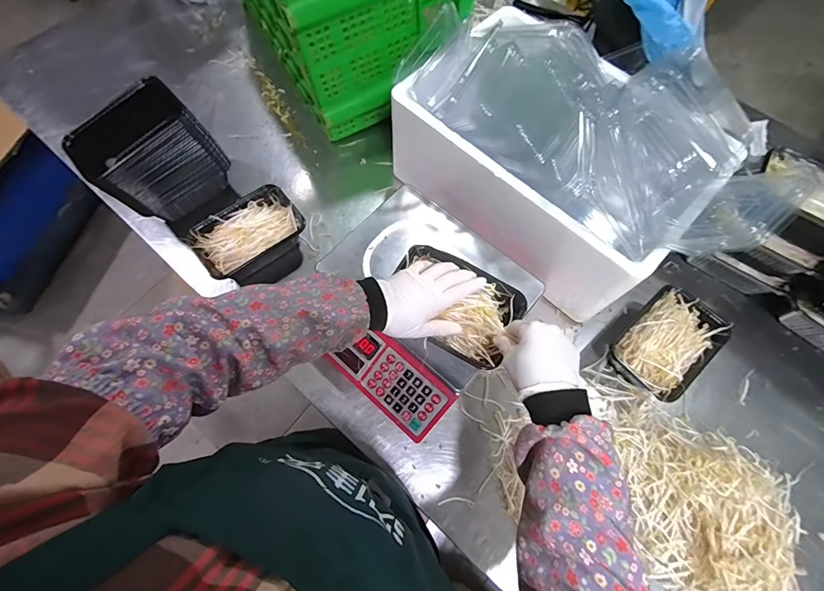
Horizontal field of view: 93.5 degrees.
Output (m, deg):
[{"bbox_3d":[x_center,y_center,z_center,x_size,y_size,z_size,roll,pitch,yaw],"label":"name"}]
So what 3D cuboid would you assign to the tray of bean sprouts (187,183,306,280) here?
[{"bbox_3d":[-0.291,-0.107,0.701,0.182,0.055,0.119,-32,73,-14],"label":"tray of bean sprouts"}]

